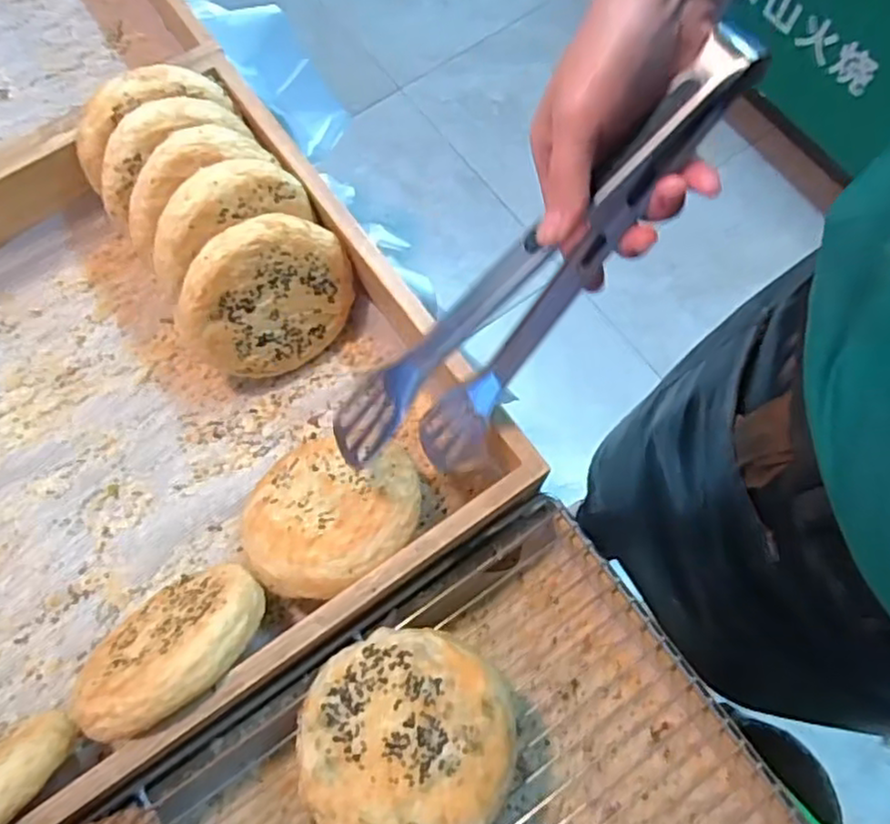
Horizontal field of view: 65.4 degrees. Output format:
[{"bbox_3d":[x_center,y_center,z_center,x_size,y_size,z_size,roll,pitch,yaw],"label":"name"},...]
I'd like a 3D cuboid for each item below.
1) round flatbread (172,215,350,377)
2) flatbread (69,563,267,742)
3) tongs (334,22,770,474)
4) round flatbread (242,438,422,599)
[{"bbox_3d":[-0.123,-0.080,0.478,0.118,0.104,0.028,-36,45,-7],"label":"round flatbread"},{"bbox_3d":[-0.160,0.137,0.409,0.106,0.109,0.032,-23,110,18],"label":"flatbread"},{"bbox_3d":[0.049,-0.065,0.369,0.052,0.093,0.280,52,124,15],"label":"tongs"},{"bbox_3d":[-0.073,0.065,0.449,0.118,0.035,0.118,-9,45,9],"label":"round flatbread"}]

